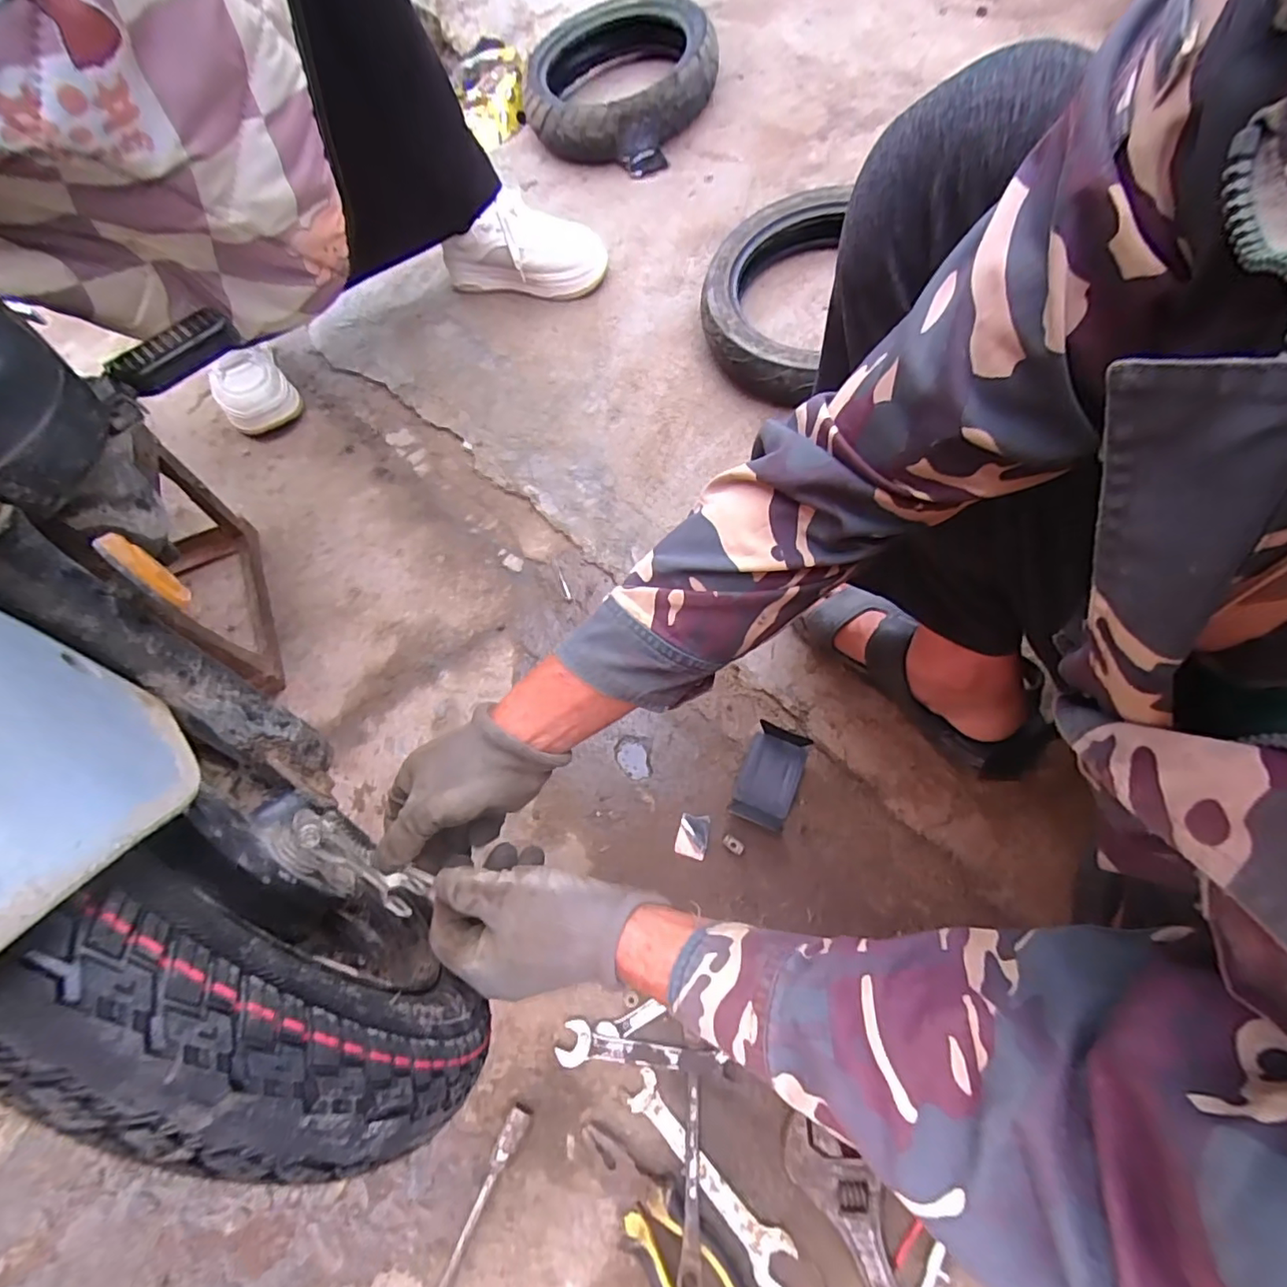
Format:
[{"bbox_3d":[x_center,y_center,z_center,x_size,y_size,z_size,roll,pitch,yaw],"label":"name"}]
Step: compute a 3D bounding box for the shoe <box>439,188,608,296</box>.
[{"bbox_3d":[-0.190,-0.623,0.890,0.257,0.122,0.096,-8,62,-2],"label":"shoe"}]

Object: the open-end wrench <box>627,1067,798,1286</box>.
[{"bbox_3d":[0.053,0.440,0.472,0.036,0.007,0.168,-40,68,-20],"label":"open-end wrench"}]

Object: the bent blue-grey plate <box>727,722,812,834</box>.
[{"bbox_3d":[0.137,0.144,0.609,0.063,0.039,0.101,21,63,11],"label":"bent blue-grey plate"}]

